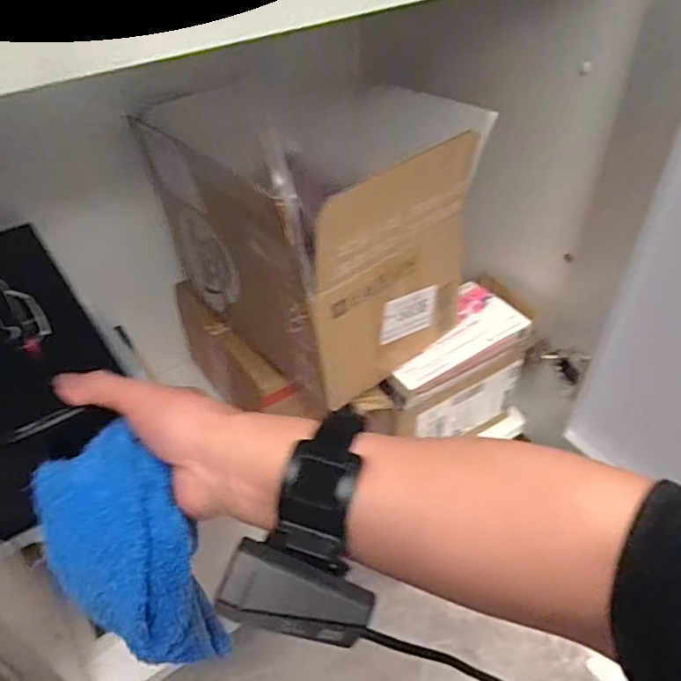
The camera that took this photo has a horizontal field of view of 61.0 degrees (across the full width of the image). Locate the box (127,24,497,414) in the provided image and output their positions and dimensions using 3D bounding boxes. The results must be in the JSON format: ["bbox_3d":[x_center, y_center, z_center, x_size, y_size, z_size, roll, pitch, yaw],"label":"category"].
[{"bbox_3d":[-0.016,-0.106,0.490,0.175,0.180,0.226,-30,48,-28],"label":"box"}]

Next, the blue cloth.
[{"bbox_3d":[-0.109,0.136,0.326,0.064,0.164,0.038,-33,27,-31],"label":"blue cloth"}]

